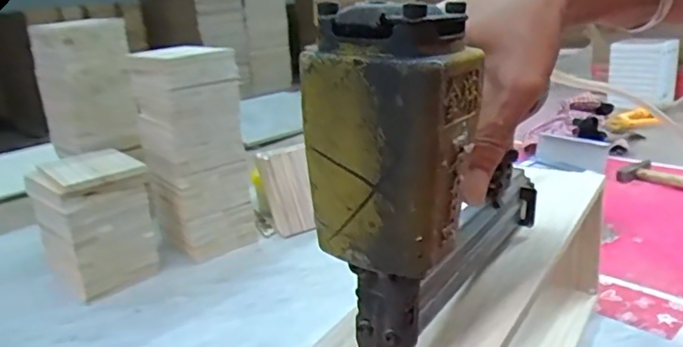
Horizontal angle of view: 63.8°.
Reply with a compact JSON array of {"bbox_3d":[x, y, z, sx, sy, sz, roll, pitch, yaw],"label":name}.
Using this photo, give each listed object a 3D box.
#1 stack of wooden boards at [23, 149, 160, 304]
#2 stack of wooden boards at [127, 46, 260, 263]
[{"bbox_3d":[-0.279,0.057,0.638,0.099,0.141,0.110,-18,23,-35],"label":"stack of wooden boards"},{"bbox_3d":[-0.187,-0.027,0.697,0.103,0.250,0.109,-18,23,-34],"label":"stack of wooden boards"}]

